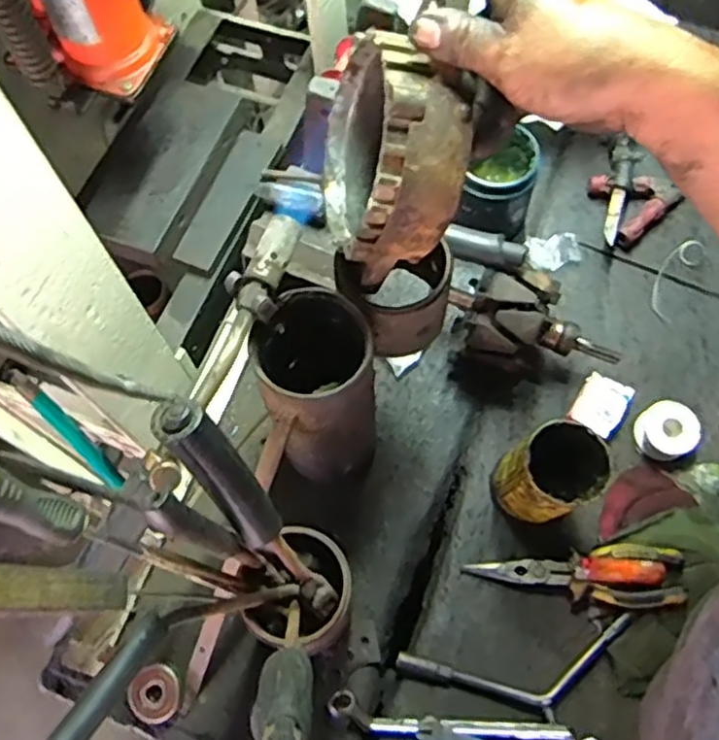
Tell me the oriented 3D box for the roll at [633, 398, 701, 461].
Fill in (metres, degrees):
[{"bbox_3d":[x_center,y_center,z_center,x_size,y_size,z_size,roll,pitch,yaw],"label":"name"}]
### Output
[{"bbox_3d":[0.303,0.061,0.689,0.051,0.032,0.054,-1,67,2],"label":"roll"}]

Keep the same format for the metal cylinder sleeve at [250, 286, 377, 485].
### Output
[{"bbox_3d":[-0.030,0.024,0.586,0.083,0.214,0.090,-1,67,2],"label":"metal cylinder sleeve"}]

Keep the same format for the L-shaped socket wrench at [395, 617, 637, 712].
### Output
[{"bbox_3d":[0.142,0.264,0.611,0.209,0.024,0.060,-9,67,-2],"label":"L-shaped socket wrench"}]

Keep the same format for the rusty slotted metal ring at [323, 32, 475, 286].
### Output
[{"bbox_3d":[0.018,-0.135,0.473,0.063,0.158,0.144,1,27,-13],"label":"rusty slotted metal ring"}]

